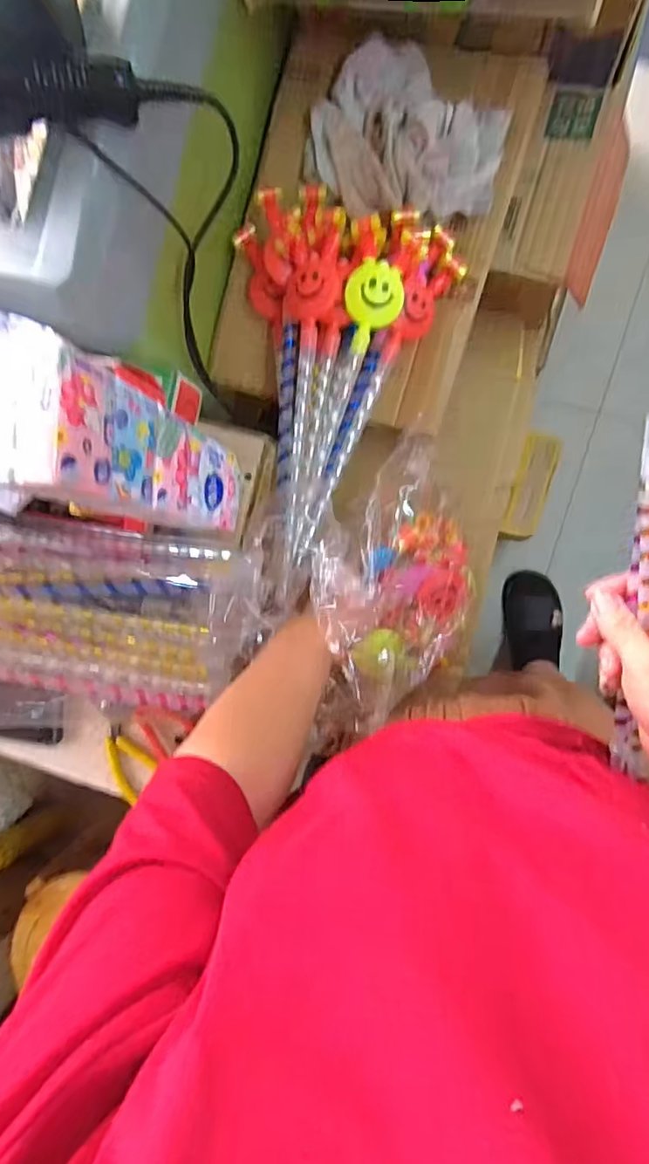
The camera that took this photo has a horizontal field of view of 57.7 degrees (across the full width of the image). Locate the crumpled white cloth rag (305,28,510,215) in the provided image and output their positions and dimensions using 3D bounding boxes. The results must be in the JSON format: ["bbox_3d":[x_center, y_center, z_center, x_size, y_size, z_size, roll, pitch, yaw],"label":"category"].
[{"bbox_3d":[0.079,-0.445,0.569,0.194,0.050,0.175,12,93,9],"label":"crumpled white cloth rag"}]

